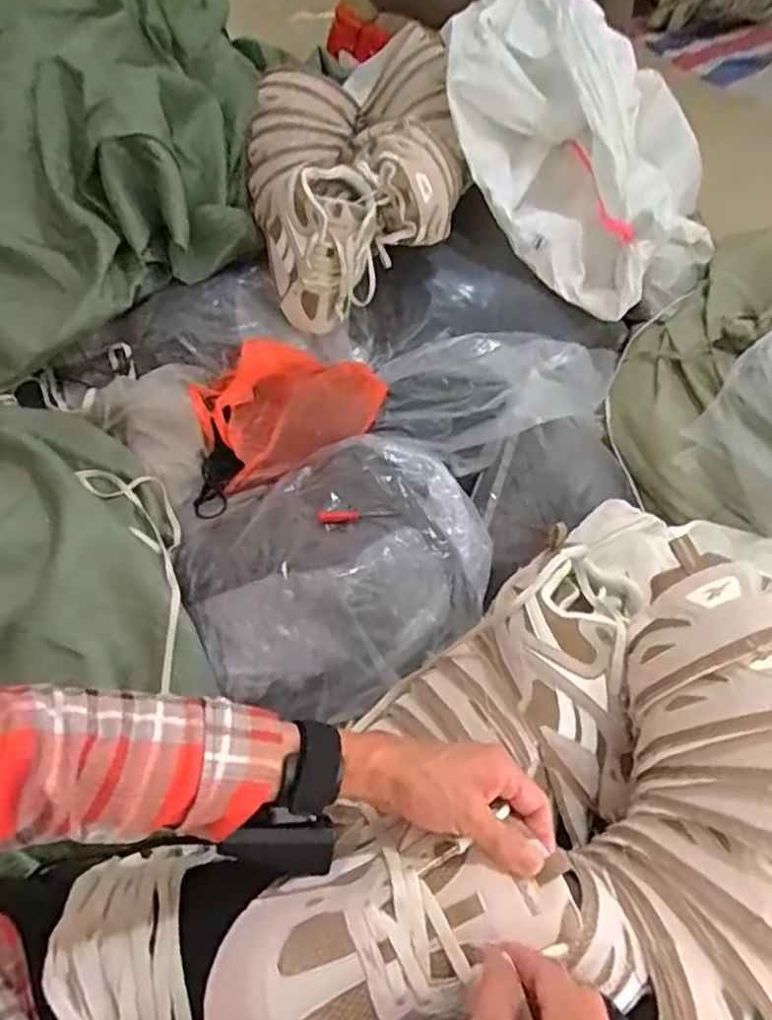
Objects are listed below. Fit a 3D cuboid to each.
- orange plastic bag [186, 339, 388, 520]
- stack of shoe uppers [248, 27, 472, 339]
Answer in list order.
[{"bbox_3d":[-0.141,-0.148,0.901,0.312,0.077,0.193,-25,60,-17],"label":"orange plastic bag"},{"bbox_3d":[-0.054,-0.570,1.064,0.330,0.195,0.512,-8,57,-6],"label":"stack of shoe uppers"}]

